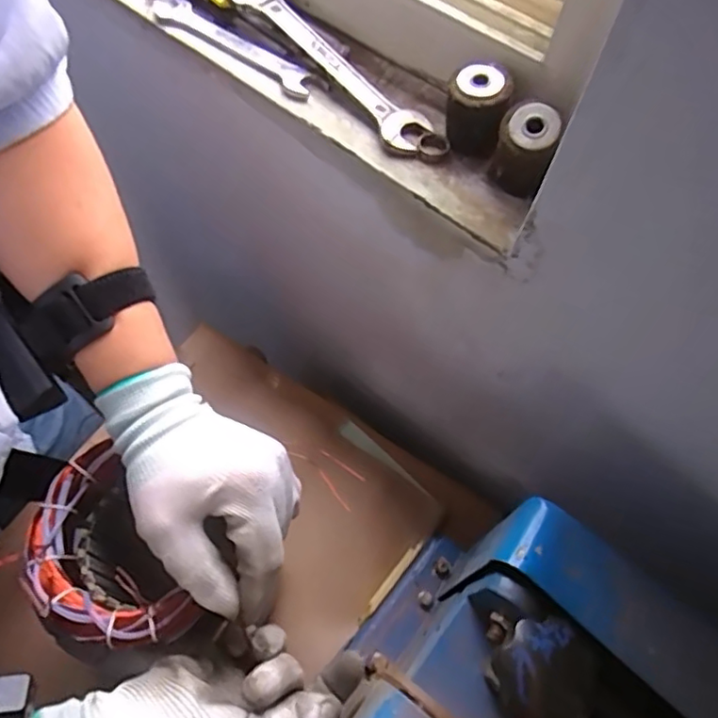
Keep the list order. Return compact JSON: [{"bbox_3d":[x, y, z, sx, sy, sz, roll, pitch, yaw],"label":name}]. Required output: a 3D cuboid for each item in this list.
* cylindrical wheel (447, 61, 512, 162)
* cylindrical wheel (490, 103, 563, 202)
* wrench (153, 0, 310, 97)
[{"bbox_3d":[0.071,-0.153,0.364,0.034,0.047,0.032,1,60,-2],"label":"cylindrical wheel"},{"bbox_3d":[0.097,-0.123,0.346,0.033,0.055,0.029,19,61,8],"label":"cylindrical wheel"},{"bbox_3d":[-0.092,-0.228,0.422,0.149,0.008,0.021,36,65,16],"label":"wrench"}]

